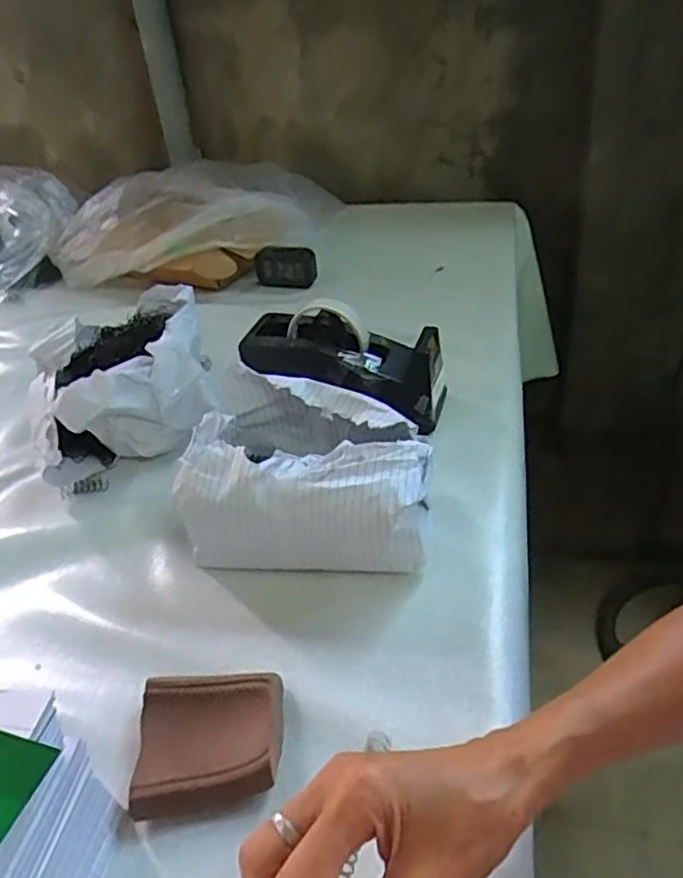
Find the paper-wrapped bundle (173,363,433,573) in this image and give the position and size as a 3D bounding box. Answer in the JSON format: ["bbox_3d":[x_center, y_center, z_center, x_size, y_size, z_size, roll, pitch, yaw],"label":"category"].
[{"bbox_3d":[-0.022,0.028,0.545,0.184,0.104,0.148,1,38,10],"label":"paper-wrapped bundle"}]

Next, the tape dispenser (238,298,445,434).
[{"bbox_3d":[0.005,-0.085,0.655,0.211,0.082,0.082,19,42,9],"label":"tape dispenser"}]

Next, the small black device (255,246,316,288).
[{"bbox_3d":[-0.082,-0.256,0.976,0.093,0.065,0.016,4,41,12],"label":"small black device"}]

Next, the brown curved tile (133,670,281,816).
[{"bbox_3d":[-0.081,0.187,0.411,0.089,0.021,0.085,-8,37,-1],"label":"brown curved tile"}]

